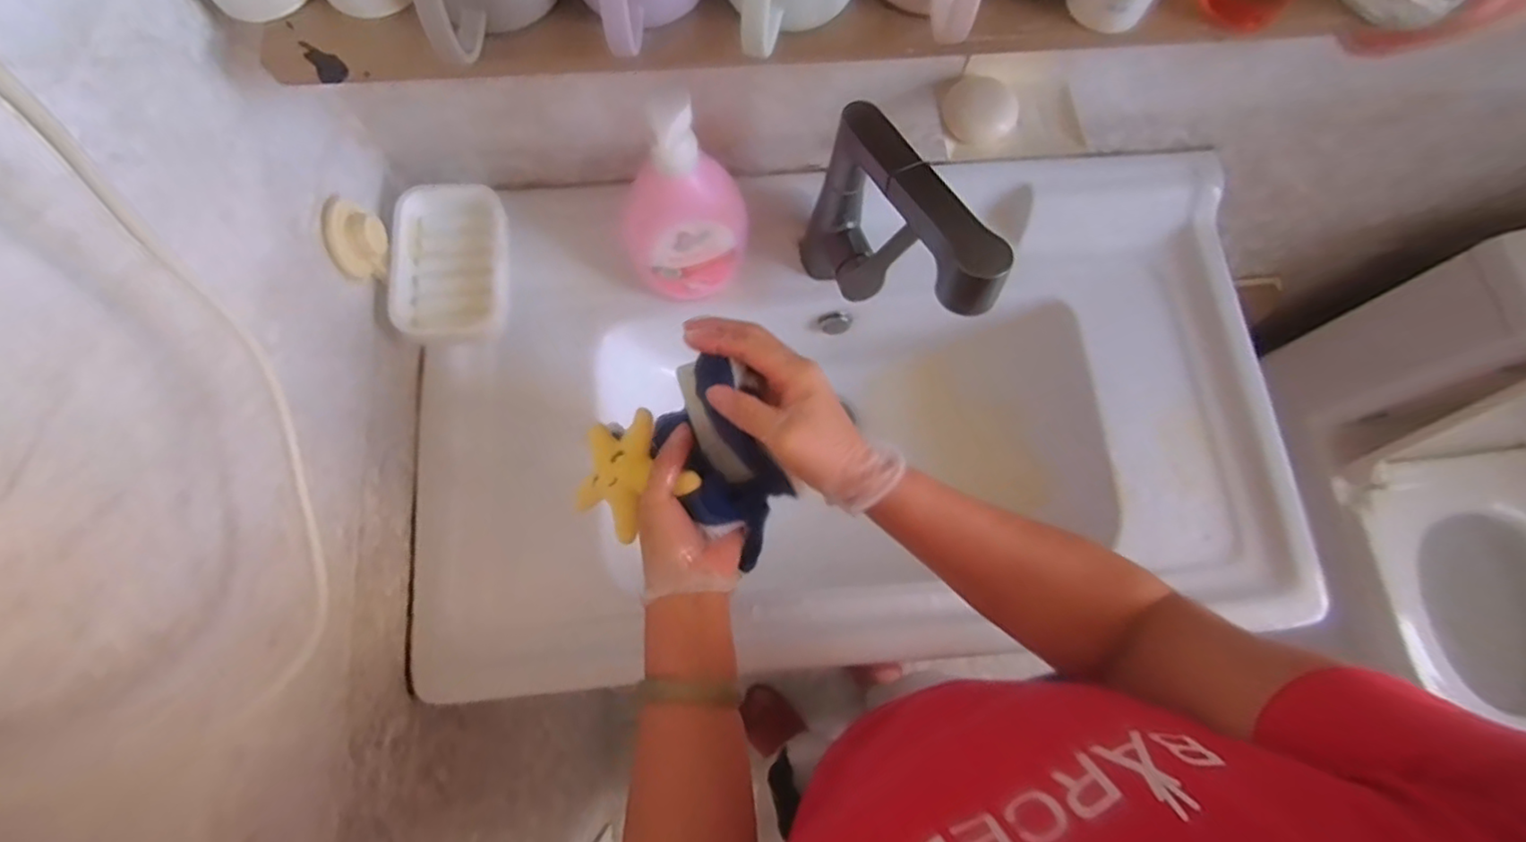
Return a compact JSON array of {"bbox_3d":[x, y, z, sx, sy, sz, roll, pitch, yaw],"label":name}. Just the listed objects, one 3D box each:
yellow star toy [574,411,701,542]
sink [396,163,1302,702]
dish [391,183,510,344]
[{"bbox_3d":[-0.096,0.037,0.466,0.086,0.025,0.081,-43,84,21],"label":"yellow star toy"},{"bbox_3d":[0.086,-0.004,0.656,0.790,0.147,0.457,-4,74,-3],"label":"sink"},{"bbox_3d":[-0.265,-0.134,0.557,0.092,0.023,0.136,-5,74,-3],"label":"dish"}]

